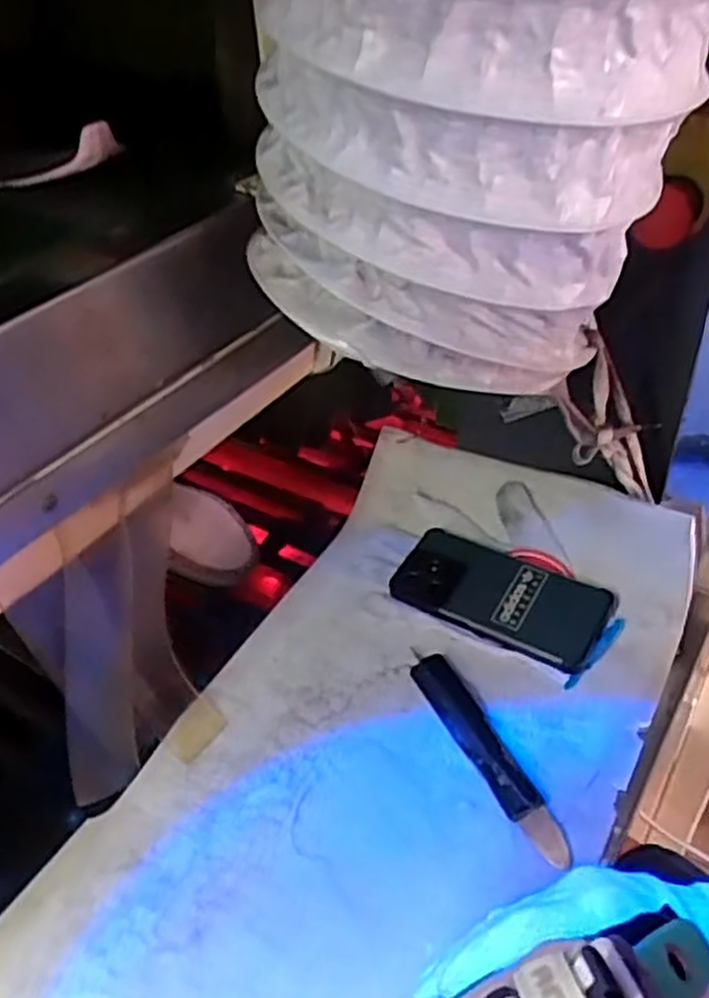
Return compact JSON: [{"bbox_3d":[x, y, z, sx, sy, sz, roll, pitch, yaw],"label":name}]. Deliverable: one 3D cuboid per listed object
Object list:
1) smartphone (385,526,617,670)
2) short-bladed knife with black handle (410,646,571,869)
[{"bbox_3d":[0.115,0.076,0.624,0.165,0.015,0.085,17,54,27],"label":"smartphone"},{"bbox_3d":[0.089,0.169,0.534,0.028,0.014,0.170,-20,44,-17],"label":"short-bladed knife with black handle"}]

